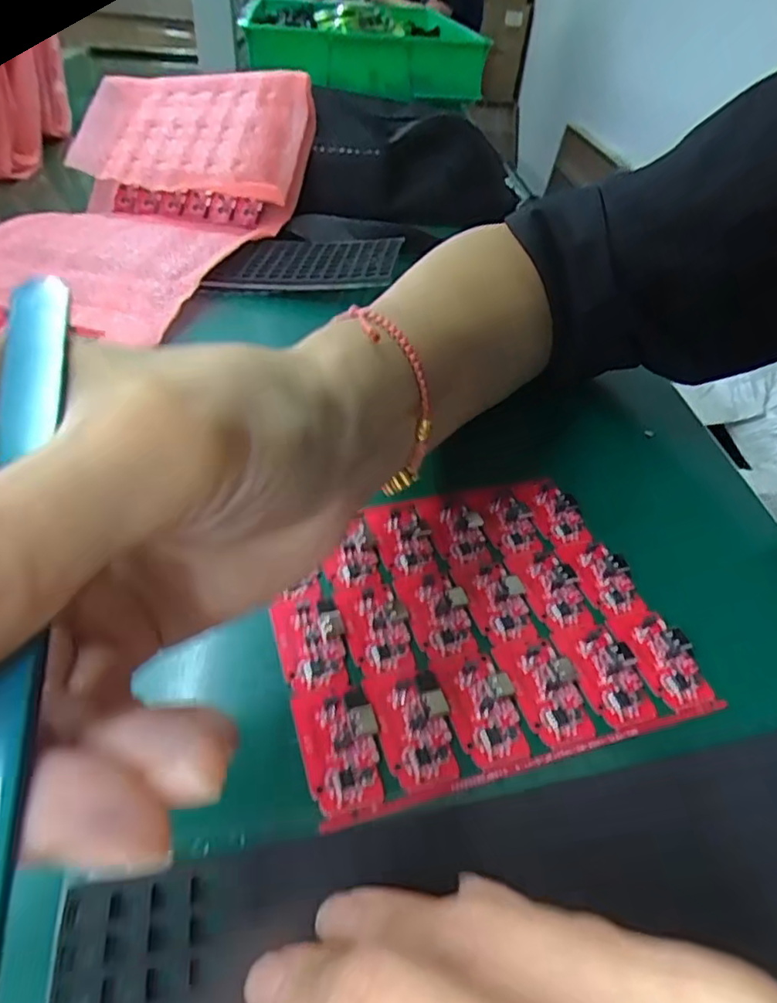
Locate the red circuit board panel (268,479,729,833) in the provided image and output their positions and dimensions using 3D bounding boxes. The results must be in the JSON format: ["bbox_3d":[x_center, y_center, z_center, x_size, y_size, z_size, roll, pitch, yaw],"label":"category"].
[{"bbox_3d":[0.027,0.037,0.213,0.129,0.004,0.112,-10,44,-16],"label":"red circuit board panel"}]

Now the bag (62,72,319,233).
[{"bbox_3d":[-0.155,-0.277,0.477,0.179,0.058,0.115,13,73,11],"label":"bag"}]

